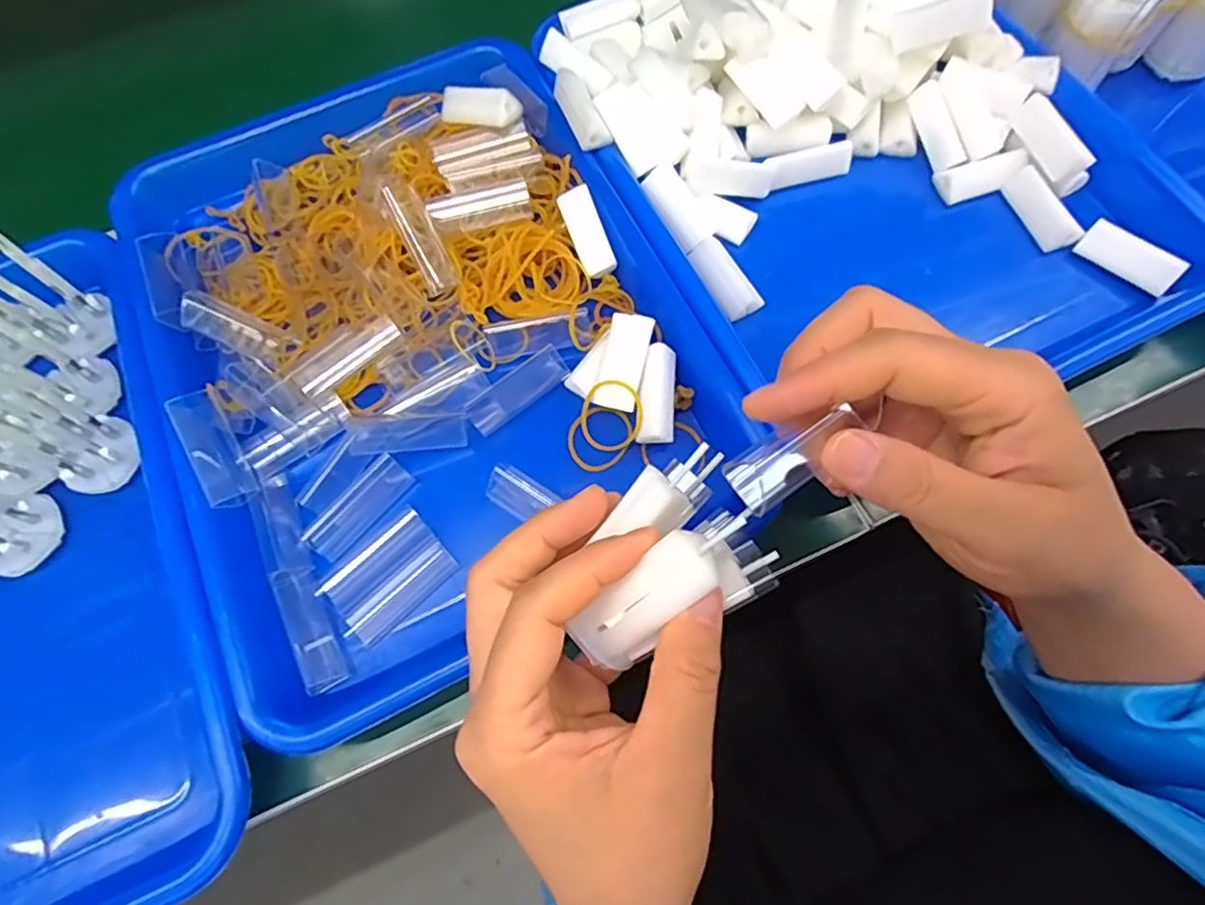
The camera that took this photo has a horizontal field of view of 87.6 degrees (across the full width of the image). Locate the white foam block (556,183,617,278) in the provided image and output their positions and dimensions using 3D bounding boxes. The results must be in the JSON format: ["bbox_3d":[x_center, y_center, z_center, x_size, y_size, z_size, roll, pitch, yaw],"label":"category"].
[{"bbox_3d":[-0.008,-0.116,0.329,0.017,0.006,0.047,-22,88,-5],"label":"white foam block"}]

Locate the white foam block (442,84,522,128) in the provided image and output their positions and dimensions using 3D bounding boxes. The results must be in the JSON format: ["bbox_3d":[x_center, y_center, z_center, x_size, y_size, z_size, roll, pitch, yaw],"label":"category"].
[{"bbox_3d":[-0.068,-0.186,0.338,0.049,0.015,0.017,19,71,25],"label":"white foam block"}]

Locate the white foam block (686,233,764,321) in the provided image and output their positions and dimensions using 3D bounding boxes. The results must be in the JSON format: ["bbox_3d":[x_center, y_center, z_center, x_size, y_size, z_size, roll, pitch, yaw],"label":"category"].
[{"bbox_3d":[0.064,-0.091,0.329,0.019,0.010,0.045,-31,71,-9],"label":"white foam block"}]

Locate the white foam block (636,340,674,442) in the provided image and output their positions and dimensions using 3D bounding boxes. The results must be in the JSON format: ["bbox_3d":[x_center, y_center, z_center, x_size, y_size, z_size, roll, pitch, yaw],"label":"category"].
[{"bbox_3d":[0.027,-0.028,0.300,0.016,0.009,0.047,4,90,4],"label":"white foam block"}]

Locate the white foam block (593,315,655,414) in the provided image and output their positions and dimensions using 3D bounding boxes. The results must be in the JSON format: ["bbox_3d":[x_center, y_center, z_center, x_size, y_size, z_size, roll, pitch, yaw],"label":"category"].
[{"bbox_3d":[0.010,-0.043,0.299,0.020,0.005,0.044,13,91,8],"label":"white foam block"}]

